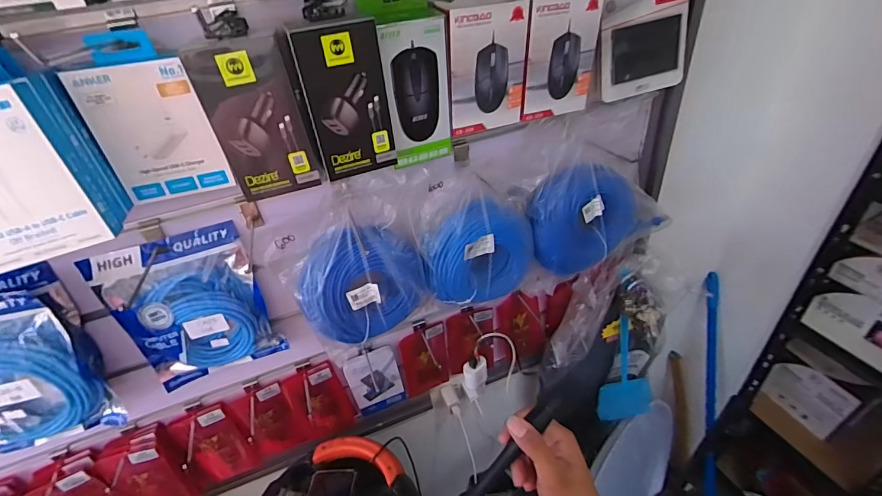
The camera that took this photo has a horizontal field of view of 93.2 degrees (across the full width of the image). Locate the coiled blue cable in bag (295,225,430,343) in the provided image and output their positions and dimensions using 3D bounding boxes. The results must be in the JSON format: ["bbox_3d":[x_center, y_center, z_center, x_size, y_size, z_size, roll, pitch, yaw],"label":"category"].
[{"bbox_3d":[-0.113,0.055,0.589,0.184,0.163,0.049,-9,37,-2],"label":"coiled blue cable in bag"}]

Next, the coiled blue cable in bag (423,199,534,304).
[{"bbox_3d":[0.063,0.005,0.633,0.181,0.160,0.054,-24,40,-20],"label":"coiled blue cable in bag"}]

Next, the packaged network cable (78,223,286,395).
[{"bbox_3d":[-0.330,0.085,0.563,0.172,0.213,0.036,-17,38,-12],"label":"packaged network cable"}]

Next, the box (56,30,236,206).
[{"bbox_3d":[-0.278,-0.121,0.404,0.098,0.148,0.026,-13,37,-8],"label":"box"}]

